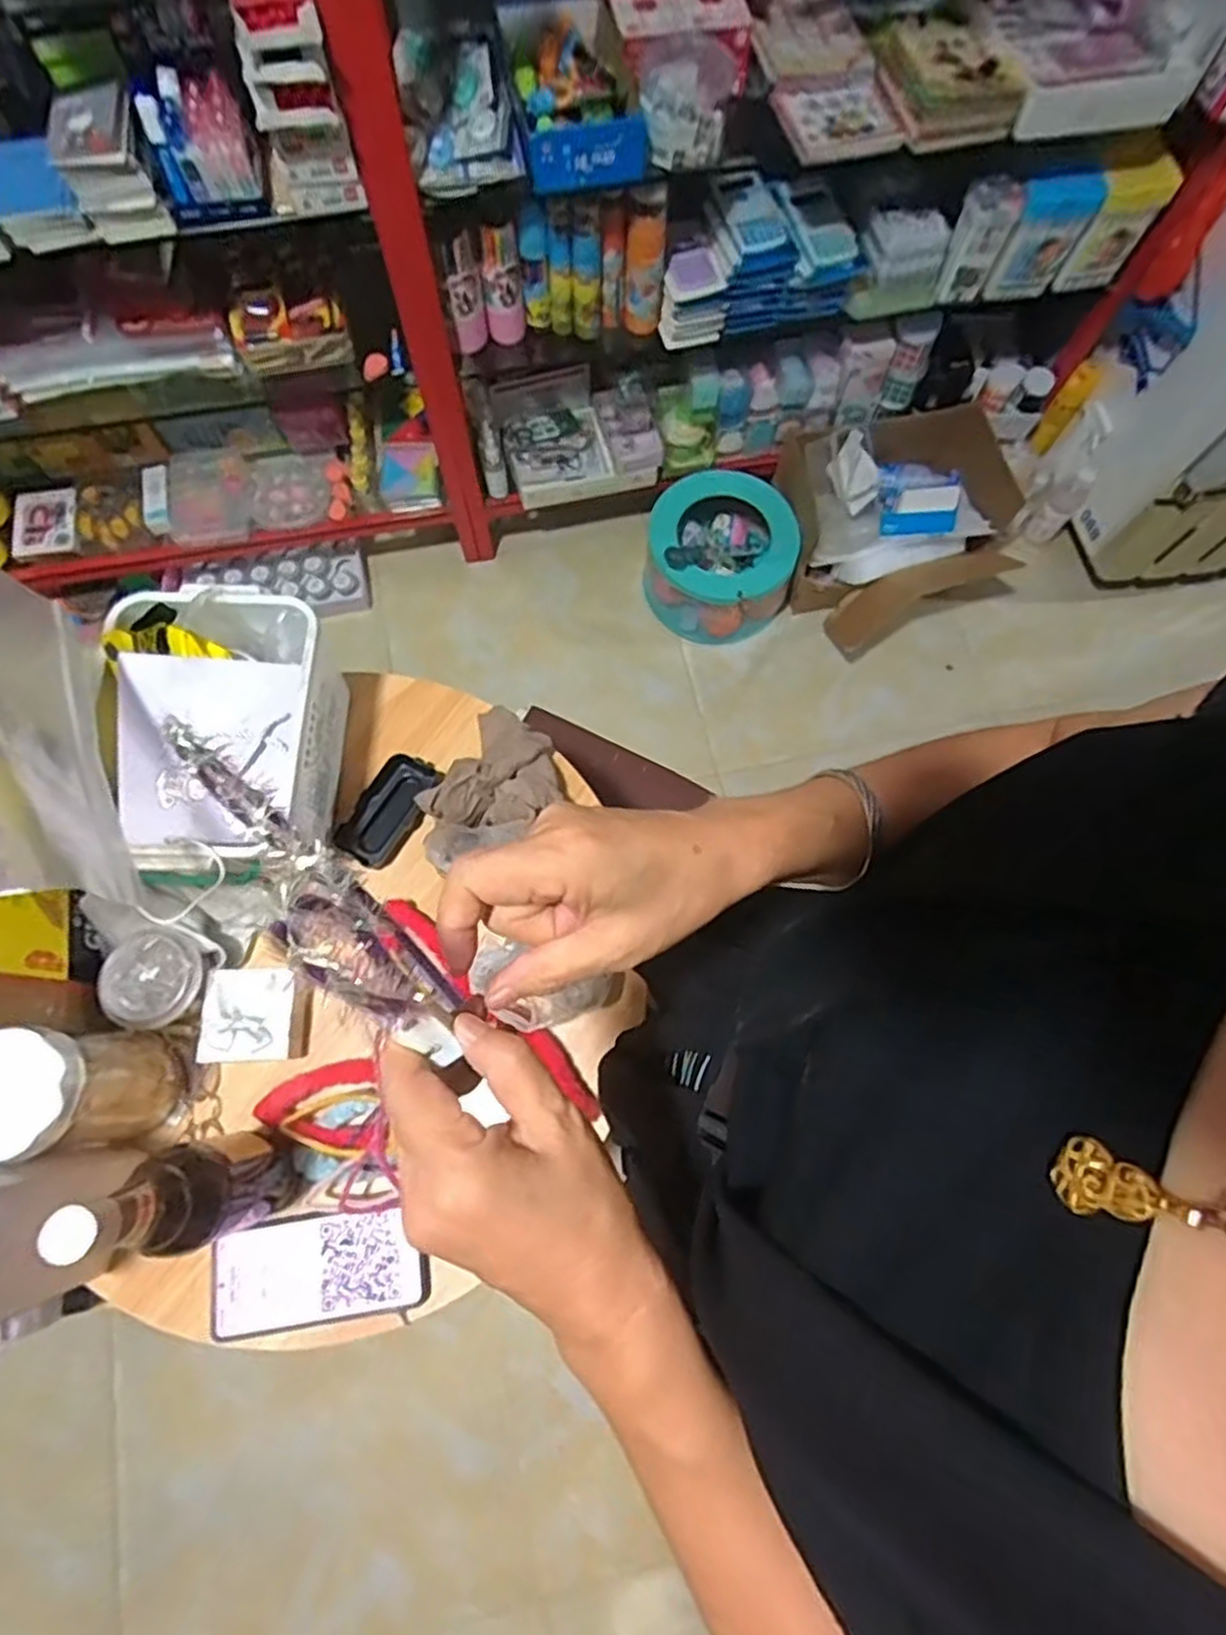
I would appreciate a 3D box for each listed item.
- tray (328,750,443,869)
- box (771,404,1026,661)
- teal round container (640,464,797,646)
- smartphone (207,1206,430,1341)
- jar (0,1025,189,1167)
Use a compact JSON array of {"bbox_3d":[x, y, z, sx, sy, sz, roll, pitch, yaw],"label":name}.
[{"bbox_3d":[-0.208,-0.008,0.694,0.056,0.014,0.110,34,77,-7],"label":"tray"},{"bbox_3d":[0.604,-0.586,1.482,0.522,0.257,0.363,-15,73,-6],"label":"box"},{"bbox_3d":[0.207,-0.514,1.456,0.276,0.208,0.256,0,73,-1],"label":"teal round container"},{"bbox_3d":[-0.233,0.355,0.583,0.166,0.015,0.079,-8,73,-4],"label":"smartphone"},{"bbox_3d":[-0.400,0.199,0.542,0.080,0.152,0.081,0,73,-1],"label":"jar"}]

